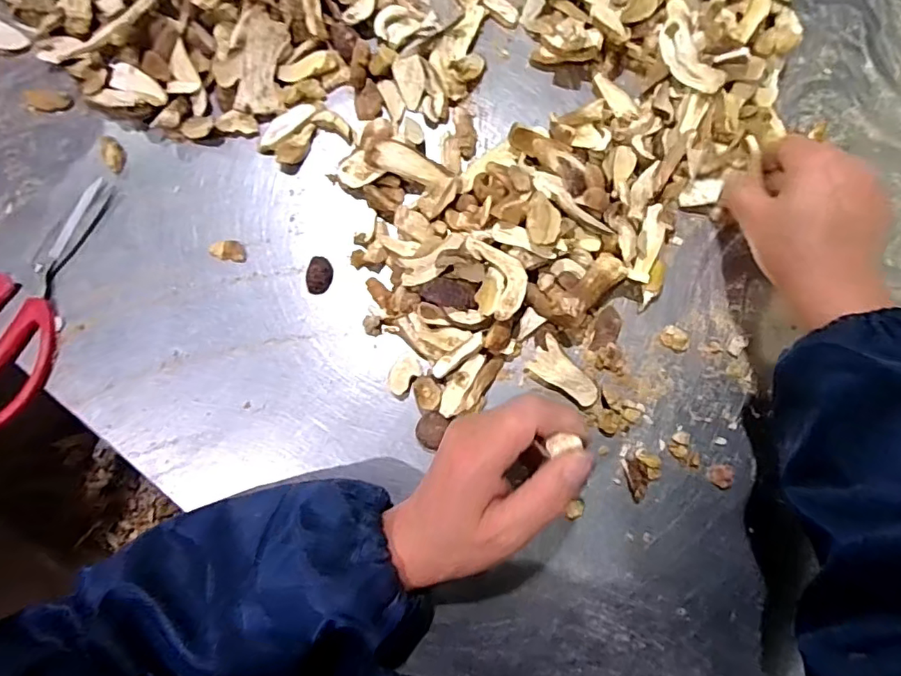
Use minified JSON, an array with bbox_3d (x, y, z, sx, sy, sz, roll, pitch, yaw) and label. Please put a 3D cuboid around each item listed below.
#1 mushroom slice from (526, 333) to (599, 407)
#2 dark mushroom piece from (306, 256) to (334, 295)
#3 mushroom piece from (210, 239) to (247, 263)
[{"bbox_3d":[0.077,0.025,0.365,0.052,0.007,0.026,43,103,-1],"label":"mushroom slice"},{"bbox_3d":[-0.093,-0.044,0.386,0.017,0.013,0.025,16,80,3],"label":"dark mushroom piece"},{"bbox_3d":[-0.163,-0.064,0.395,0.025,0.005,0.015,5,79,1],"label":"mushroom piece"}]

